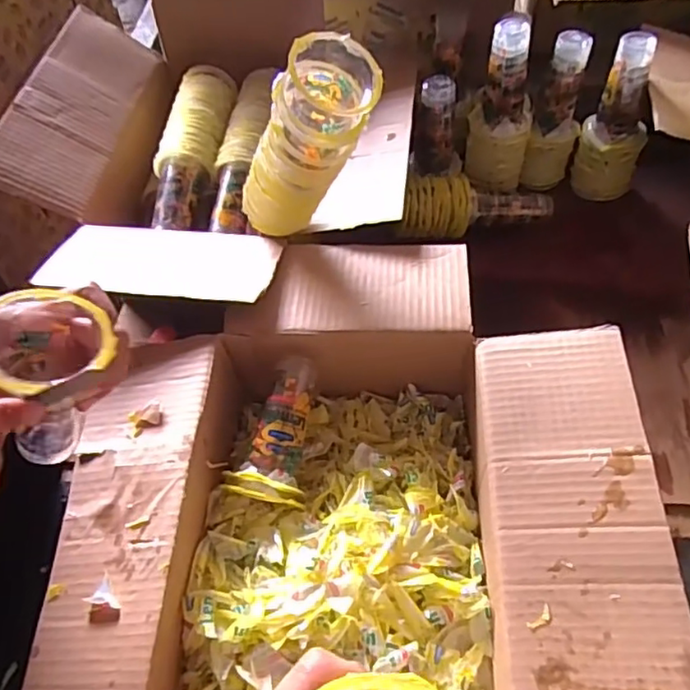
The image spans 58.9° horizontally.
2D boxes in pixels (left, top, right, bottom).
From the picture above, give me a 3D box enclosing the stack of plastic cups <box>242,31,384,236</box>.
[{"bbox_3d":[-0.035,-0.171,0.537,0.079,0.199,0.074,21,57,-9],"label":"stack of plastic cups"}]

